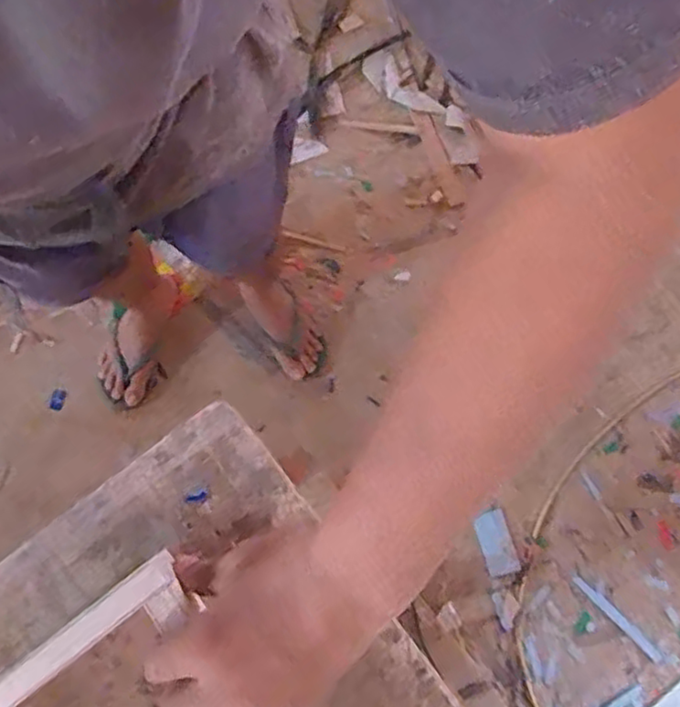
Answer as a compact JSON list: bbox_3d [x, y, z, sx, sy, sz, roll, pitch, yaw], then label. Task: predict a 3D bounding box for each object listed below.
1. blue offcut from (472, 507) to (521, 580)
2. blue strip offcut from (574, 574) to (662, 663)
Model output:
[{"bbox_3d":[0.298,0.361,1.263,0.067,0.008,0.119,-18,87,-13],"label":"blue offcut"},{"bbox_3d":[0.522,0.499,1.246,0.018,0.010,0.202,-43,81,-11],"label":"blue strip offcut"}]

